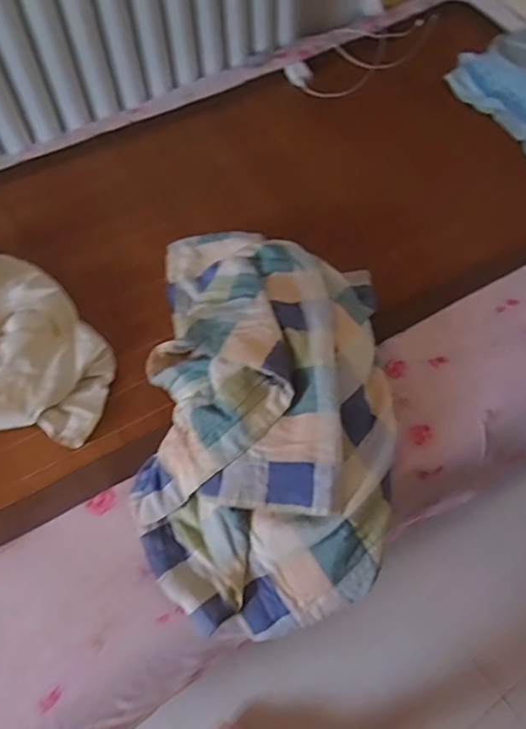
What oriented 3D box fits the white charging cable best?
[{"bbox_3d":[0.283,-0.925,1.644,0.267,0.037,0.519,39,67,22],"label":"white charging cable"}]

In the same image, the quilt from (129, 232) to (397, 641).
[{"bbox_3d":[0.008,0.044,0.965,0.408,0.170,0.717,1,59,2],"label":"quilt"}]

